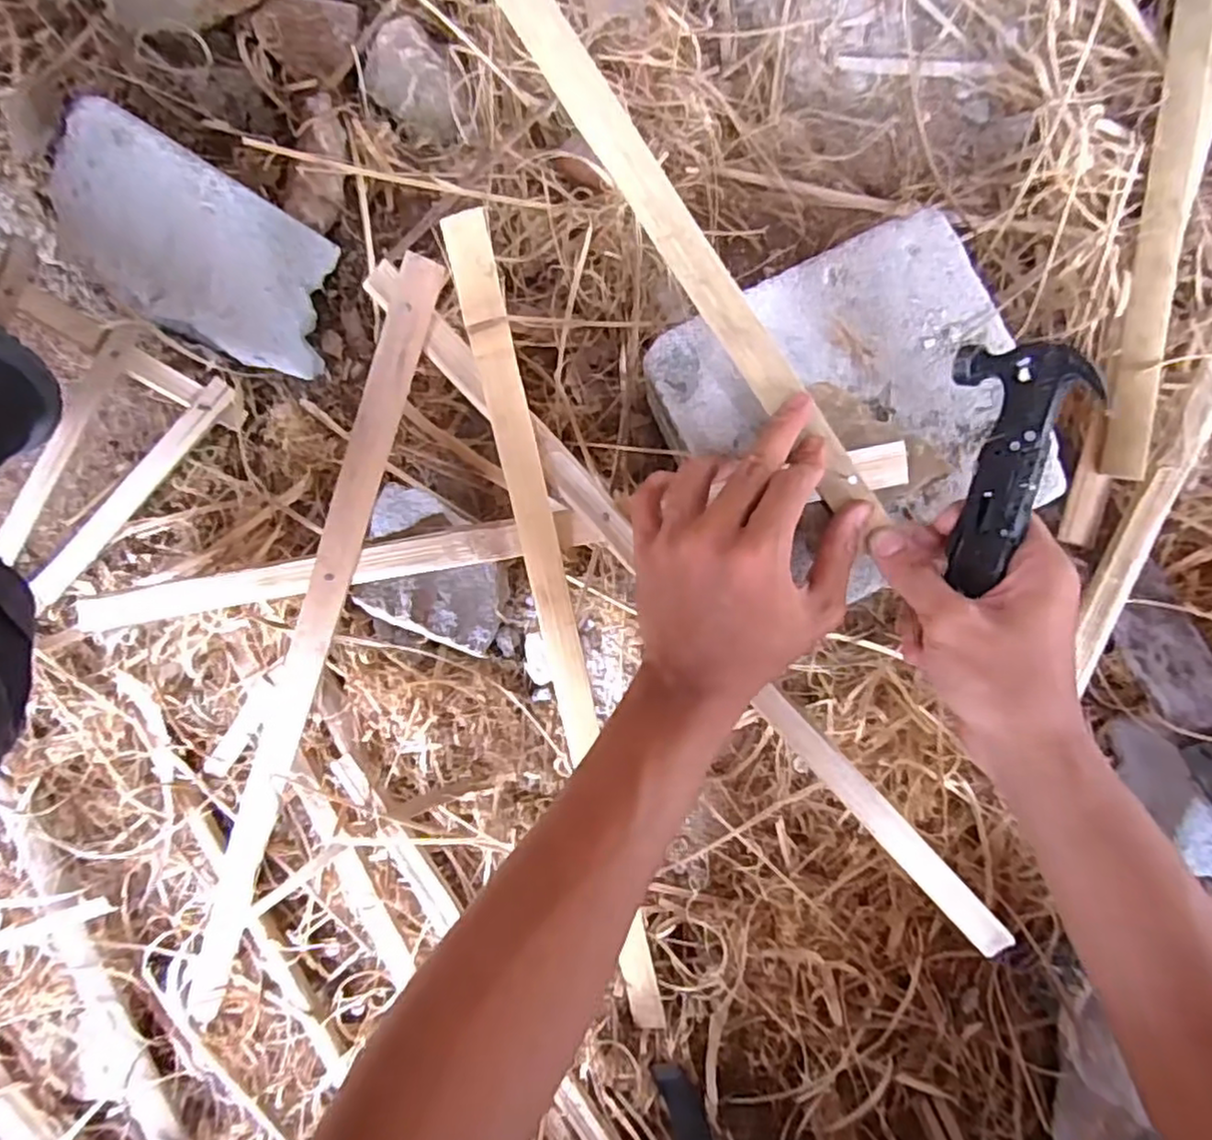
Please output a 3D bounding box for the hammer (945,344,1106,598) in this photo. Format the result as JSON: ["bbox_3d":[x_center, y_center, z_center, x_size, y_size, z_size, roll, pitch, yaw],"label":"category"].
[{"bbox_3d":[0.204,-0.051,0.350,0.061,0.028,0.119,14,96,46],"label":"hammer"}]

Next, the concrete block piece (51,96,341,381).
[{"bbox_3d":[-0.263,-0.207,0.446,0.156,0.081,0.105,27,89,4],"label":"concrete block piece"}]

